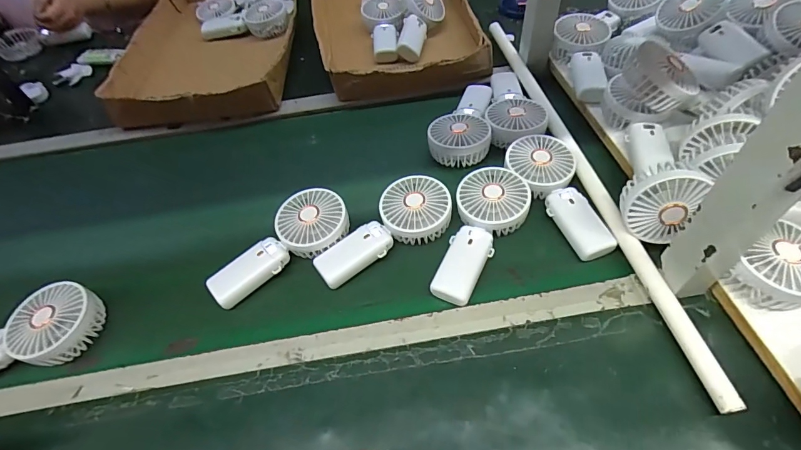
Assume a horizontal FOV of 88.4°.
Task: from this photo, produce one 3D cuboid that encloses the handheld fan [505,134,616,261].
[{"bbox_3d":[0.192,-0.037,0.522,0.089,0.053,0.176,-9,51,-1],"label":"handheld fan"}]

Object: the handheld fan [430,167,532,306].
[{"bbox_3d":[0.100,0.012,0.492,0.084,0.048,0.177,11,54,15],"label":"handheld fan"}]

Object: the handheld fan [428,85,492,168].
[{"bbox_3d":[0.095,-0.165,0.625,0.084,0.036,0.185,5,52,10],"label":"handheld fan"}]

